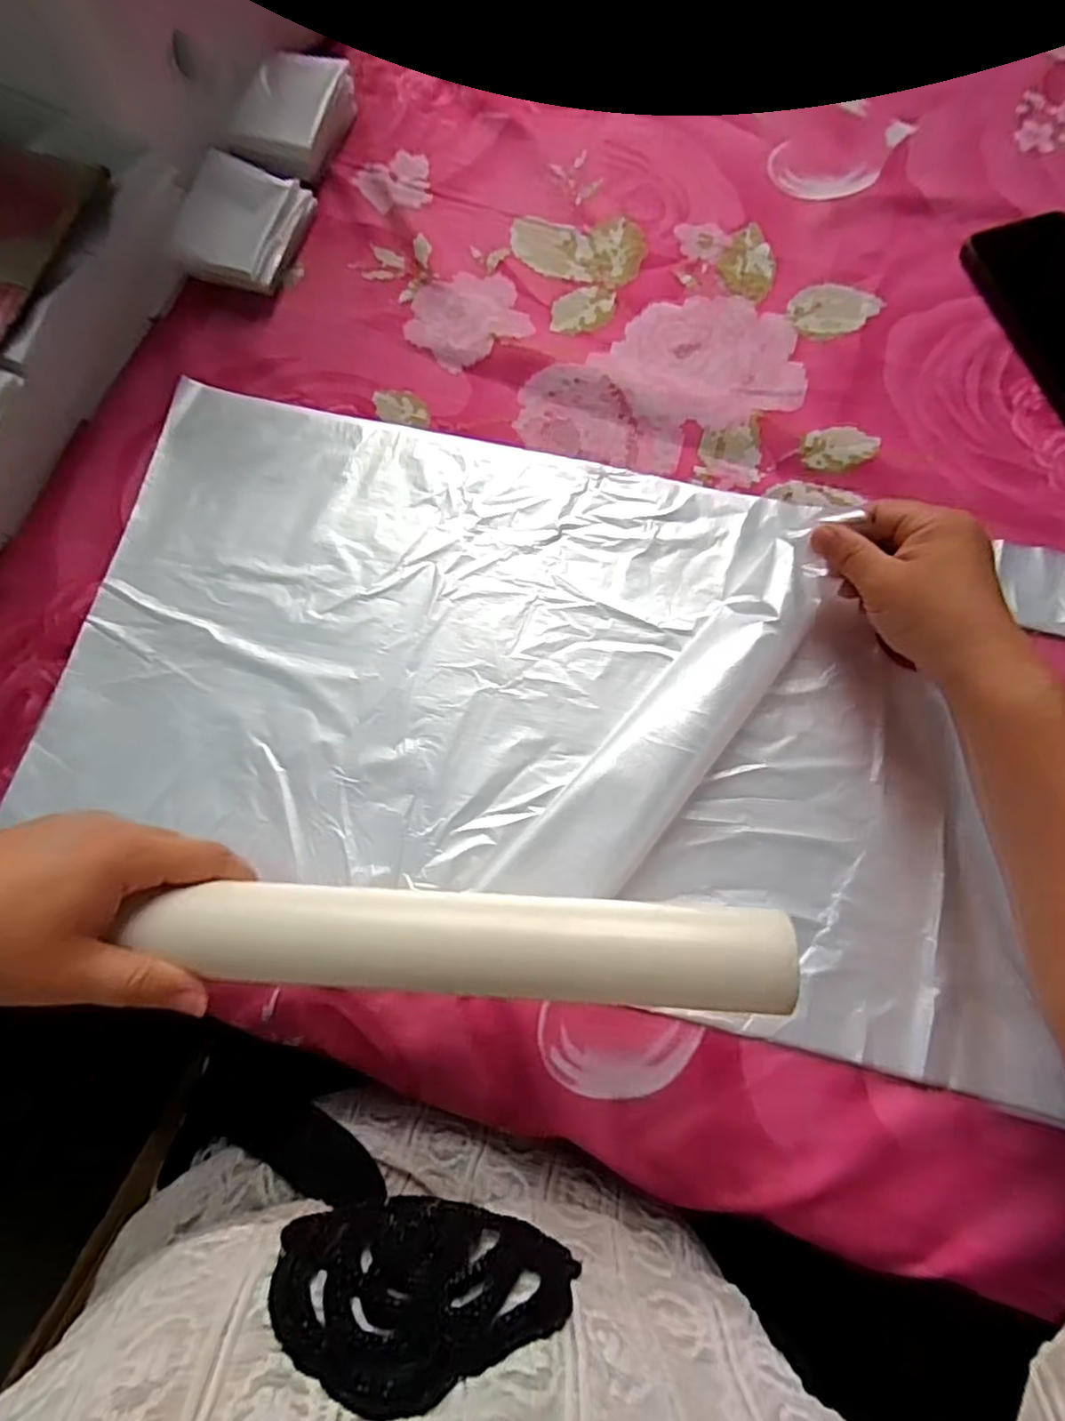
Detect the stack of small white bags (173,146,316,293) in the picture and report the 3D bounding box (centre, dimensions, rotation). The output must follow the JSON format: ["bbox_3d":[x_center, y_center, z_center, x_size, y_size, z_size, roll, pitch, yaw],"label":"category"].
[{"bbox_3d":[-0.202,-0.337,0.455,0.068,0.043,0.092,18,74,5],"label":"stack of small white bags"}]

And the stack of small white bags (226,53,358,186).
[{"bbox_3d":[-0.175,-0.431,0.483,0.069,0.038,0.101,13,74,4],"label":"stack of small white bags"}]

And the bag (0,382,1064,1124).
[{"bbox_3d":[0.012,-0.015,0.366,0.538,0.032,0.287,14,75,6],"label":"bag"}]

